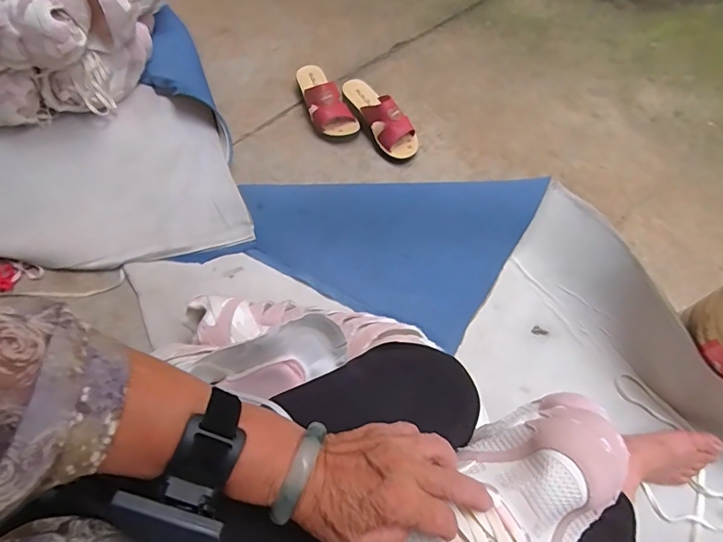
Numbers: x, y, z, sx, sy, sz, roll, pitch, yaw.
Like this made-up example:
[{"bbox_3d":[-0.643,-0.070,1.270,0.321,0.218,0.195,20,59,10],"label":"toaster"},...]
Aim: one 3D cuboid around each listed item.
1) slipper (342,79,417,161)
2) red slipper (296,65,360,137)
[{"bbox_3d":[0.041,-0.331,1.002,0.073,0.081,0.204,-28,66,-14],"label":"slipper"},{"bbox_3d":[-0.086,-0.375,1.032,0.082,0.073,0.210,-24,65,-13],"label":"red slipper"}]

